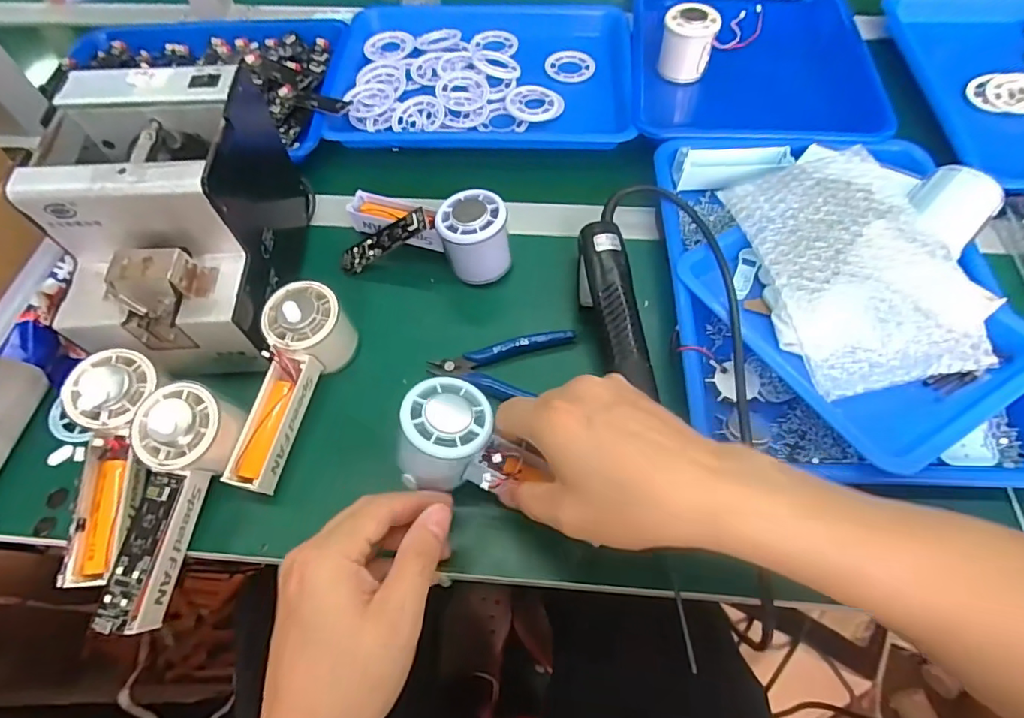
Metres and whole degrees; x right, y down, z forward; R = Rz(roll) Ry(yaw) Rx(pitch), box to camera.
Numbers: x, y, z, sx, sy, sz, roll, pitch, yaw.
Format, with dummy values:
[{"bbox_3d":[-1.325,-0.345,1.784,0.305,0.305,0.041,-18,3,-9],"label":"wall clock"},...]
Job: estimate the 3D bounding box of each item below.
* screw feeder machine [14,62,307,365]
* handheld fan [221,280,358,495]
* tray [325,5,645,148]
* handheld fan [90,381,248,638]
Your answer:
[{"bbox_3d":[-0.251,-0.106,0.390,0.125,0.127,0.174,-3,59,1],"label":"screw feeder machine"},{"bbox_3d":[-0.166,0.020,0.394,0.049,0.059,0.150,13,75,9],"label":"handheld fan"},{"bbox_3d":[-0.031,-0.339,0.615,0.321,0.032,0.267,0,59,3],"label":"tray"},{"bbox_3d":[-0.224,0.094,0.346,0.058,0.042,0.153,9,78,7],"label":"handheld fan"}]

